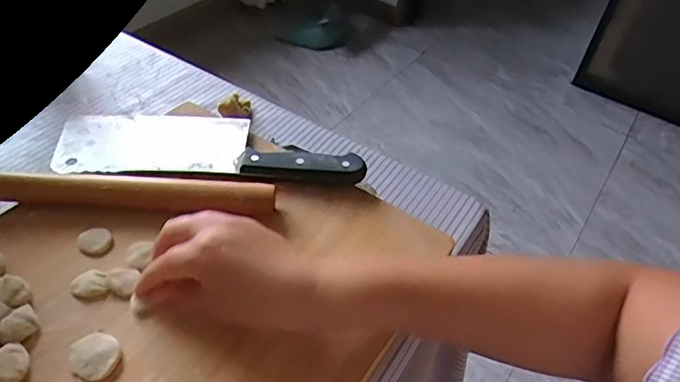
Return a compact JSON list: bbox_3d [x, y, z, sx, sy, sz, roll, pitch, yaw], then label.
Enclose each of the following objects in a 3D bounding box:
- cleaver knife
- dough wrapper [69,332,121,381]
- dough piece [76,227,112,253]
[{"bbox_3d":[-0.118,-0.043,0.499,0.272,0.022,0.083,4,44,-3],"label":"cleaver knife"},{"bbox_3d":[-0.159,0.107,0.352,0.030,0.004,0.035,-5,45,-13],"label":"dough wrapper"},{"bbox_3d":[-0.189,0.037,0.418,0.024,0.006,0.021,-19,49,-25],"label":"dough piece"}]

